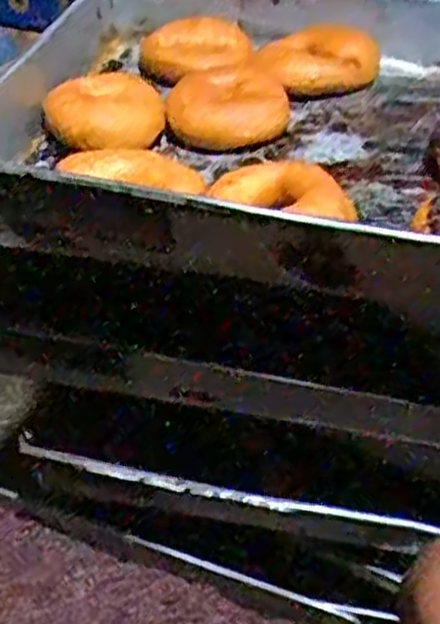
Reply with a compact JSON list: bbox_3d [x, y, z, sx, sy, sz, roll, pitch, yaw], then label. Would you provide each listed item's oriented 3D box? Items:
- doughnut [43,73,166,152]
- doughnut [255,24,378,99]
[{"bbox_3d":[-0.087,-0.155,0.603,0.072,0.032,0.089,25,46,24],"label":"doughnut"},{"bbox_3d":[0.086,-0.219,0.680,0.103,0.028,0.085,6,41,5],"label":"doughnut"}]

